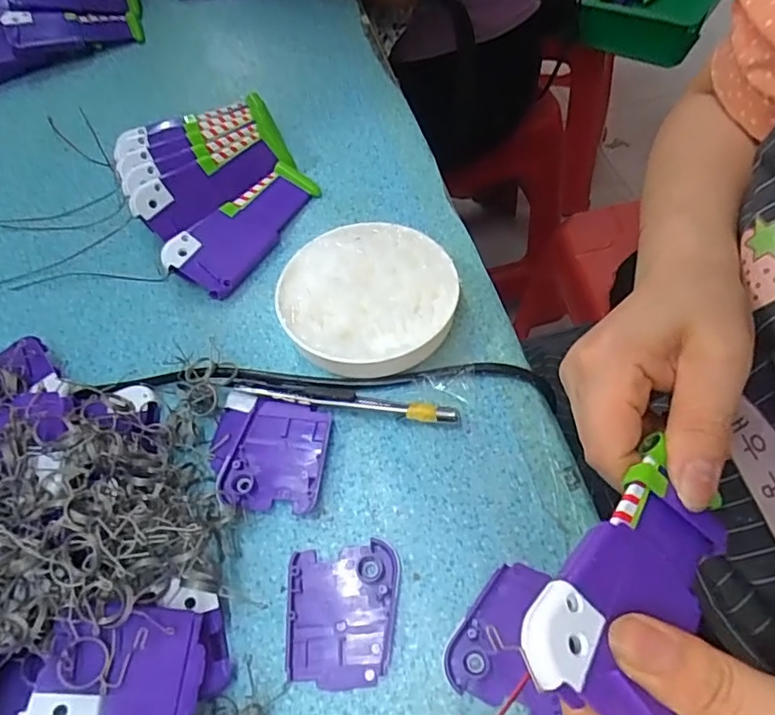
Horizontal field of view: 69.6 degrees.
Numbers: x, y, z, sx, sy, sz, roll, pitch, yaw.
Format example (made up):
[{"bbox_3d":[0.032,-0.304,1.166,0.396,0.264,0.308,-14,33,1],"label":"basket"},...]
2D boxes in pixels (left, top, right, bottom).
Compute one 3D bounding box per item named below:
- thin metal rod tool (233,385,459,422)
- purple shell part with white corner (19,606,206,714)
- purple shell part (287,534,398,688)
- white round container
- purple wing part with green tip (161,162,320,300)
[{"bbox_3d":[-0.024,0.026,0.314,0.126,0.013,0.013,3,58,7],"label":"thin metal rod tool"},{"bbox_3d":[-0.108,0.129,0.225,0.062,0.007,0.047,4,64,-23],"label":"purple shell part with white corner"},{"bbox_3d":[-0.020,0.121,0.265,0.052,0.005,0.061,-6,57,1],"label":"purple shell part"},{"bbox_3d":[-0.012,-0.036,0.343,0.101,0.026,0.106,-2,57,4],"label":"white round container"},{"bbox_3d":[-0.101,-0.094,0.399,0.051,0.015,0.117,37,64,-2],"label":"purple wing part with green tip"}]

